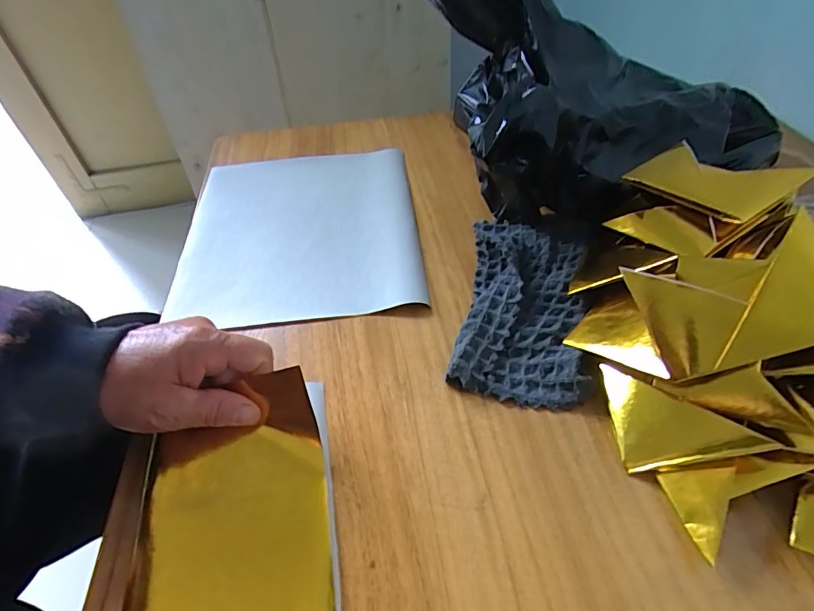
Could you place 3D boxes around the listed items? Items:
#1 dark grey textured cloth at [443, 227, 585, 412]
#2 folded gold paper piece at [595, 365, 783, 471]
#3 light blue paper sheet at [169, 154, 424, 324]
[{"bbox_3d":[0.088,-0.007,0.359,0.084,0.026,0.176,8,49,11],"label":"dark grey textured cloth"},{"bbox_3d":[0.160,0.065,0.282,0.067,0.035,0.063,-2,48,2],"label":"folded gold paper piece"},{"bbox_3d":[-0.100,-0.077,0.451,0.213,0.012,0.242,-6,48,-1],"label":"light blue paper sheet"}]

